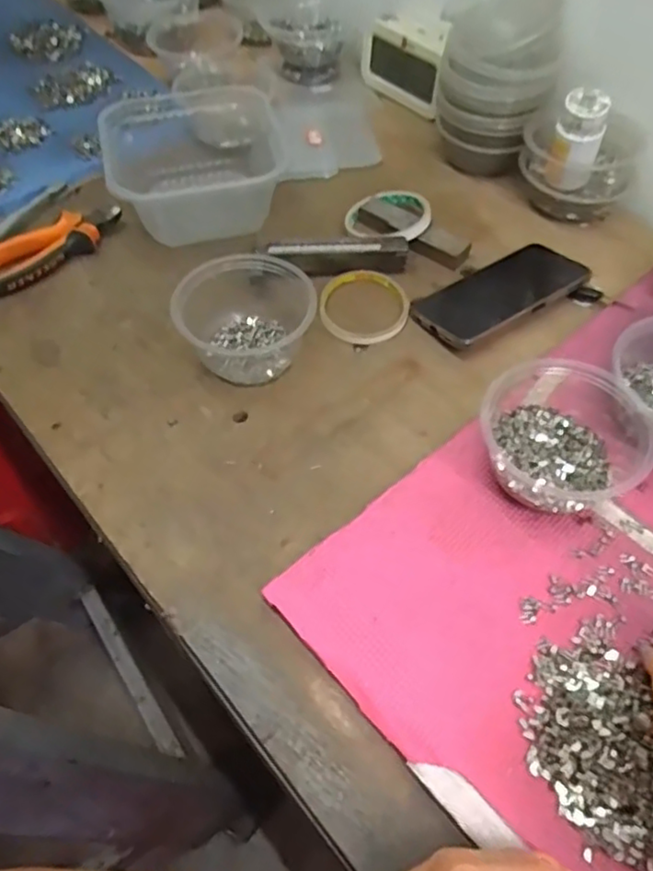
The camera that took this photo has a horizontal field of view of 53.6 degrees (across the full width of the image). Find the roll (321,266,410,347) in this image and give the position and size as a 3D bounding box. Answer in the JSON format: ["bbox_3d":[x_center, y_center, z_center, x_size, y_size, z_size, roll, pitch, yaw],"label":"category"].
[{"bbox_3d":[0.035,-0.122,0.600,0.082,0.008,0.091,-1,56,2],"label":"roll"}]

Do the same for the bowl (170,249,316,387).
[{"bbox_3d":[-0.069,-0.107,0.552,0.110,0.072,0.107,-1,56,2],"label":"bowl"}]

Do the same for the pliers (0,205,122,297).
[{"bbox_3d":[-0.264,-0.180,0.632,0.149,0.033,0.058,-31,60,-17],"label":"pliers"}]

